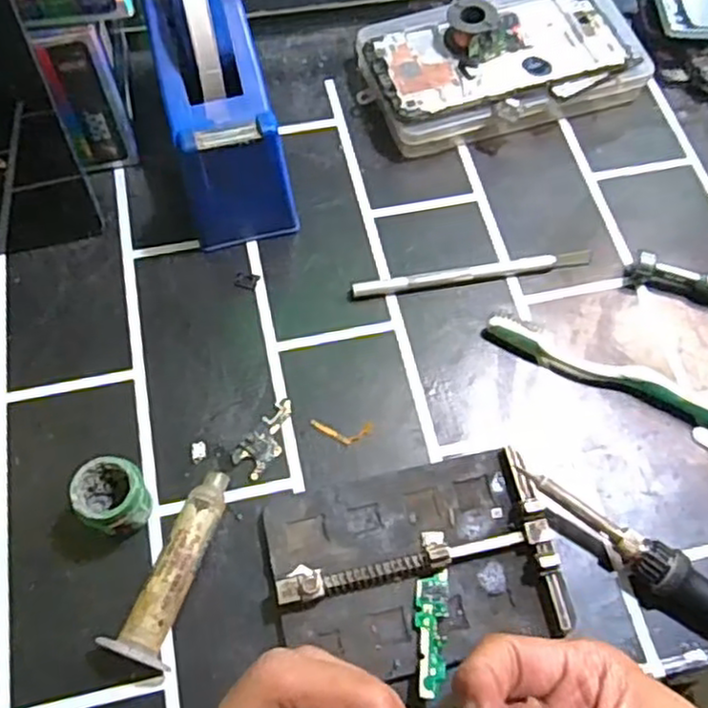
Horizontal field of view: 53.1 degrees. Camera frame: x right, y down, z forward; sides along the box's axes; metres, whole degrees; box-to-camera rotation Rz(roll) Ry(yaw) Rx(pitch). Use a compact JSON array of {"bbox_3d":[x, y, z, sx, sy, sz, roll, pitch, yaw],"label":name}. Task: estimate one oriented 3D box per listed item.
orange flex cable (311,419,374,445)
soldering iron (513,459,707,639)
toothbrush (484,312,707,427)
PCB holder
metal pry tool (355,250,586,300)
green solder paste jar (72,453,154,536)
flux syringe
[{"bbox_3d":[-0.006,0.039,0.358,0.031,0.004,0.012,2,62,-1],"label":"orange flex cable"},{"bbox_3d":[0.162,0.116,0.317,0.200,0.021,0.021,36,69,16],"label":"soldering iron"},{"bbox_3d":[0.158,0.018,0.367,0.184,0.015,0.017,23,66,10],"label":"toothbrush"},{"bbox_3d":[0.028,0.095,0.322,0.125,0.017,0.084,-13,65,-7],"label":"PCB holder"},{"bbox_3d":[0.068,-0.046,0.403,0.138,0.007,0.010,-10,64,-6],"label":"metal pry tool"},{"bbox_3d":[-0.109,0.066,0.325,0.030,0.035,0.029,0,64,-1],"label":"green solder paste jar"},{"bbox_3d":[-0.081,0.095,0.322,0.025,0.021,0.087,14,65,6],"label":"flux syringe"}]

